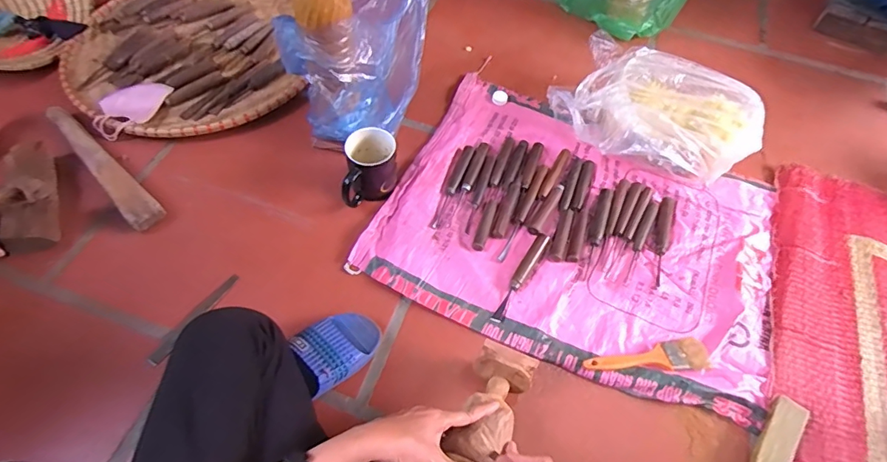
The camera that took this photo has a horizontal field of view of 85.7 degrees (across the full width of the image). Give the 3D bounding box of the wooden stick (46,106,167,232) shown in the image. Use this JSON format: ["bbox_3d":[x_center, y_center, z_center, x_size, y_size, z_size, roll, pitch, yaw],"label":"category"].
[{"bbox_3d":[-0.581,-0.123,0.803,0.325,0.038,0.048,40,65,20],"label":"wooden stick"}]

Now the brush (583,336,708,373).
[{"bbox_3d":[0.291,0.183,0.677,0.181,0.013,0.046,-8,59,-7],"label":"brush"}]

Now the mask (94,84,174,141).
[{"bbox_3d":[-0.580,-0.225,0.872,0.098,0.020,0.139,13,53,2],"label":"mask"}]

